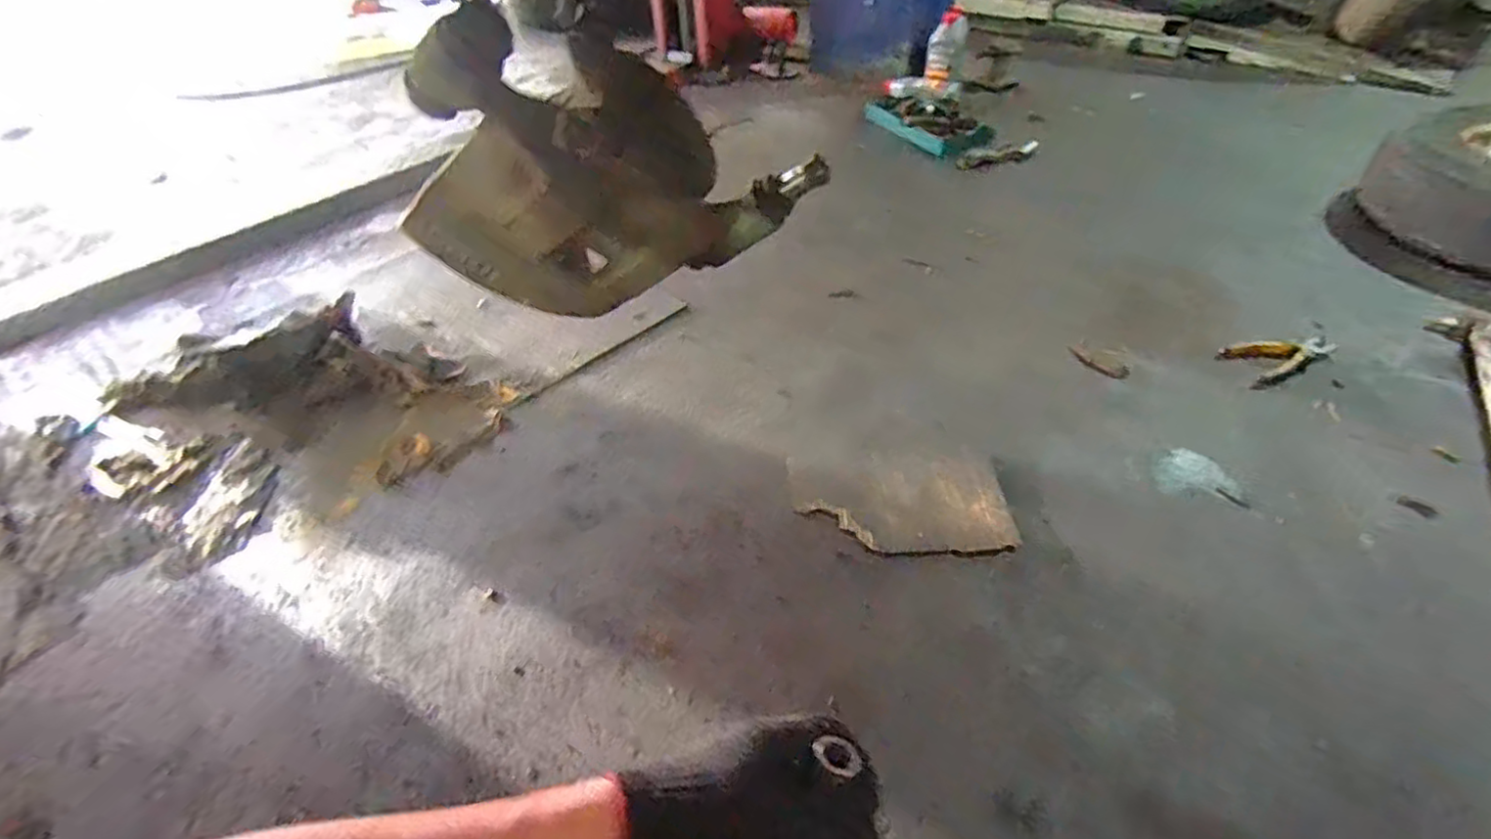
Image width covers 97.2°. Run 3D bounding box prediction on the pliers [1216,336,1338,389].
[{"bbox_3d":[0.957,-0.127,1.183,0.206,0.031,0.114,-20,46,-18],"label":"pliers"}]

